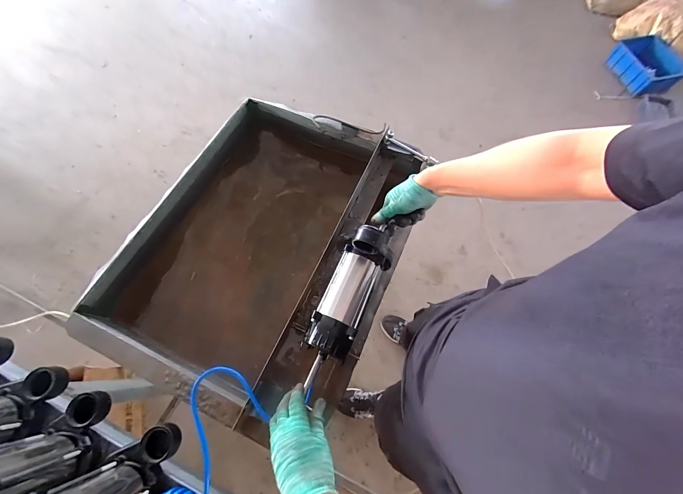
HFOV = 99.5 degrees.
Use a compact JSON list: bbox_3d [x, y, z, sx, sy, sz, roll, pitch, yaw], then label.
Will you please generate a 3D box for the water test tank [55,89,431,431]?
[{"bbox_3d":[-0.167,-0.016,0.737,0.585,0.187,0.731,23,69,8],"label":"water test tank"}]

